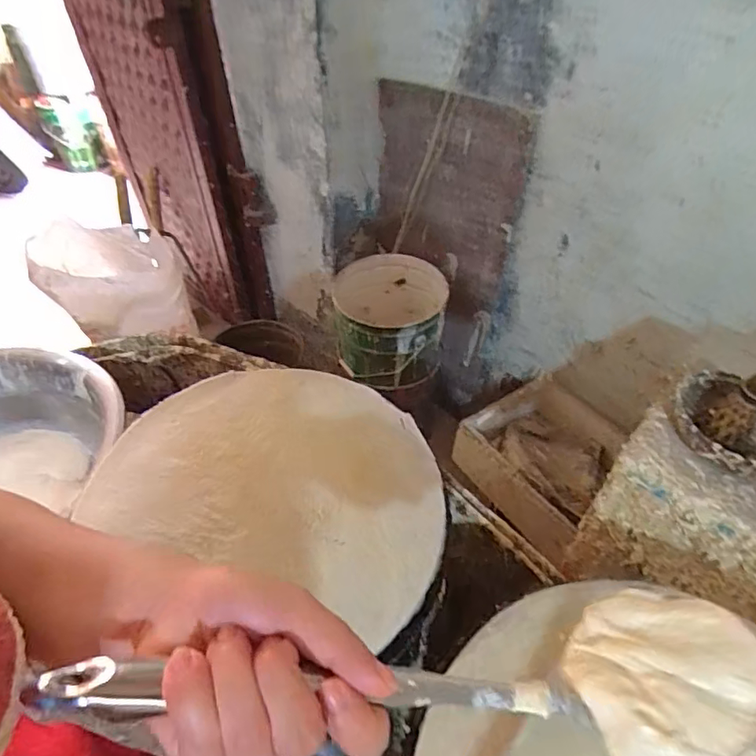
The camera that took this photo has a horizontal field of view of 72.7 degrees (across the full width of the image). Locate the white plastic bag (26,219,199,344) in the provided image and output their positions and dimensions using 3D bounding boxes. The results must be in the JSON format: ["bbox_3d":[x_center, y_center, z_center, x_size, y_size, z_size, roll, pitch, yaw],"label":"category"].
[{"bbox_3d":[-0.662,-0.242,1.274,0.305,0.184,0.332,-23,50,-20],"label":"white plastic bag"}]

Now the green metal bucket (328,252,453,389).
[{"bbox_3d":[0.031,-0.150,1.417,0.296,0.232,0.294,-1,46,1],"label":"green metal bucket"}]

